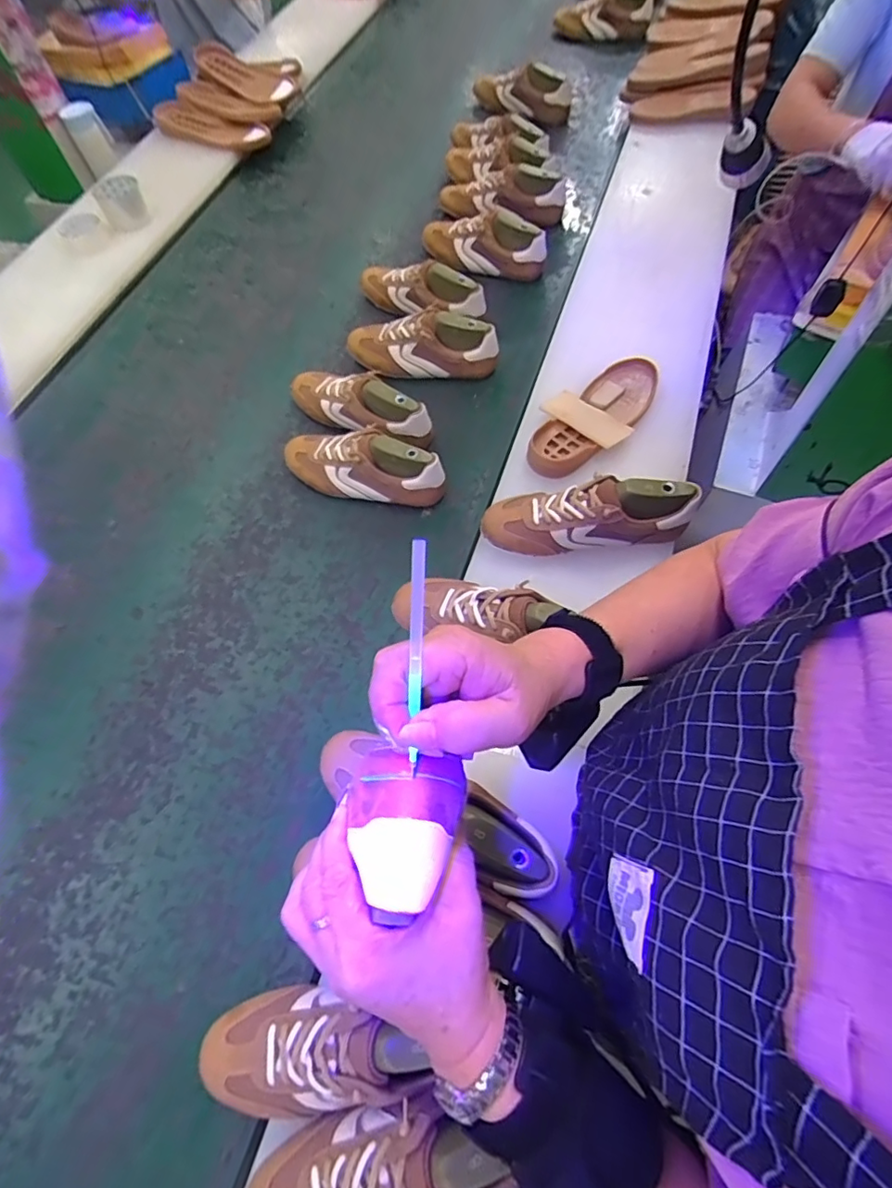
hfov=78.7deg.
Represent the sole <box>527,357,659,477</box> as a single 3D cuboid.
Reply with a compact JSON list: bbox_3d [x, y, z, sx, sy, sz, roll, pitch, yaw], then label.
[{"bbox_3d":[0.216,-0.262,0.786,0.264,0.030,0.099,-42,67,-18],"label":"sole"}]

